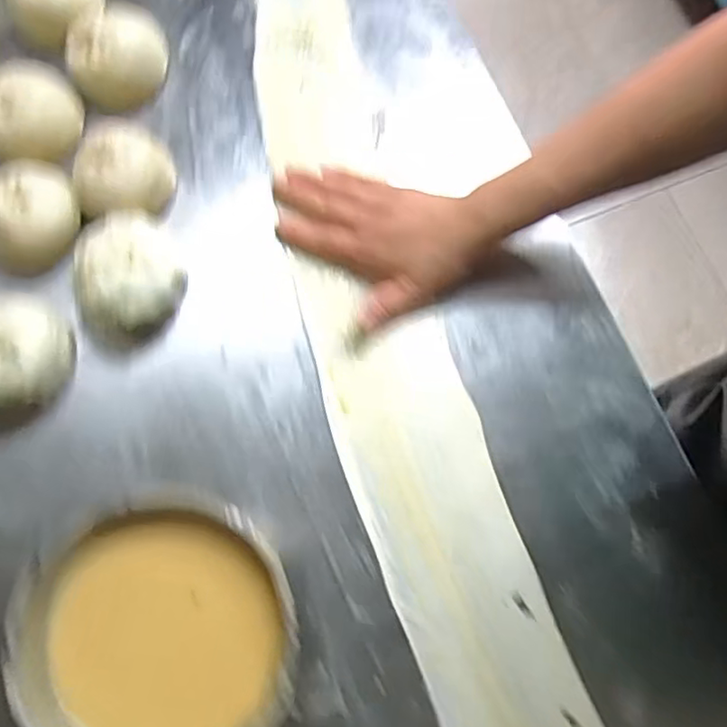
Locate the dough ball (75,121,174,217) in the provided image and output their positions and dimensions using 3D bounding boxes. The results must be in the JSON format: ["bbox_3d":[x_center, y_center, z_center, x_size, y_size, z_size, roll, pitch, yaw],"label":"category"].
[{"bbox_3d":[-0.191,-0.155,0.480,0.071,0.045,0.084,-1,76,0],"label":"dough ball"}]

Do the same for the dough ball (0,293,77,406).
[{"bbox_3d":[-0.249,-0.007,0.441,0.075,0.054,0.080,0,76,0],"label":"dough ball"}]

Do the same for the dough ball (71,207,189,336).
[{"bbox_3d":[-0.175,-0.068,0.455,0.077,0.050,0.082,0,76,0],"label":"dough ball"}]

